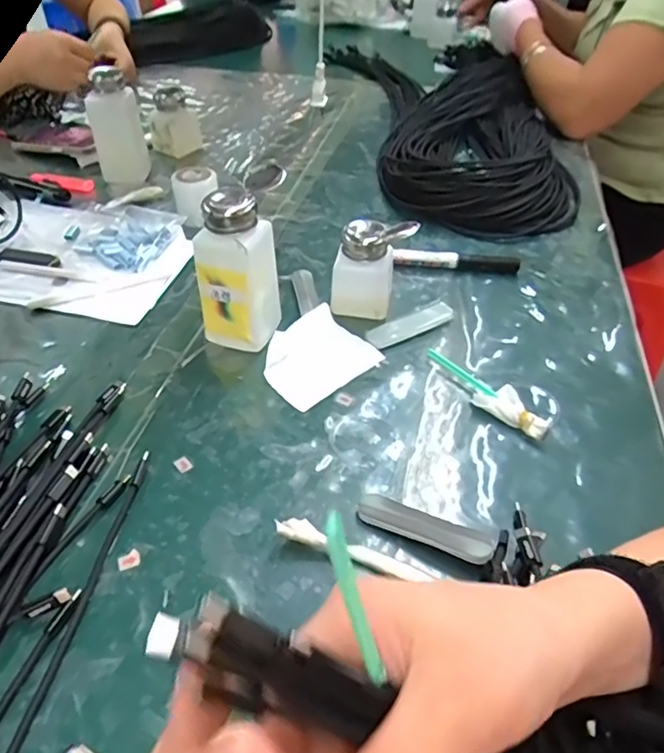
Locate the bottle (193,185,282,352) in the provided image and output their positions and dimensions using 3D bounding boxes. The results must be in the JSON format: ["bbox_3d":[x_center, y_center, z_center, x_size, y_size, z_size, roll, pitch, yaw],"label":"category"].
[{"bbox_3d":[-0.074,-0.083,0.449,0.051,0.125,0.053,14,44,15],"label":"bottle"}]

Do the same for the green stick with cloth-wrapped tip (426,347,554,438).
[{"bbox_3d":[0.117,0.009,0.434,0.116,0.015,0.030,33,52,31],"label":"green stick with cloth-wrapped tip"}]

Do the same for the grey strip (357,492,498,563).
[{"bbox_3d":[0.057,0.092,0.344,0.085,0.005,0.020,15,46,24],"label":"grey strip"}]

